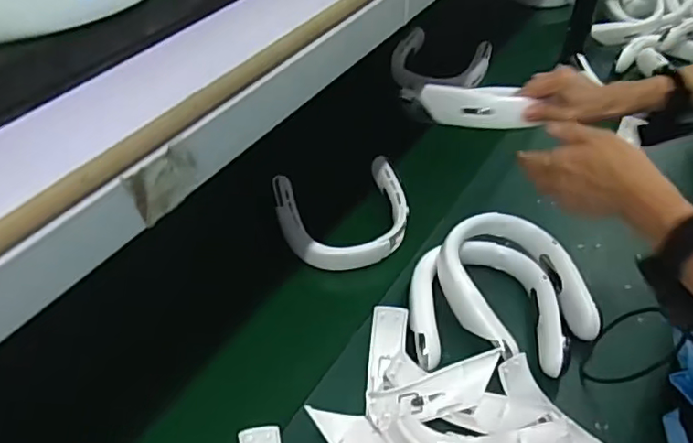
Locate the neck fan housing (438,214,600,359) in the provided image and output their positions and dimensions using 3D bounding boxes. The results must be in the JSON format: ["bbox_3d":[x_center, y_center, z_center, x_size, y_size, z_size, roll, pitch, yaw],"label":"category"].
[{"bbox_3d":[0.216,0.078,0.751,0.166,0.060,0.194,-15,45,-15],"label":"neck fan housing"}]

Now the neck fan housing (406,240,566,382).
[{"bbox_3d":[0.177,0.102,0.758,0.188,0.036,0.199,1,43,2],"label":"neck fan housing"}]

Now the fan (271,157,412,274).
[{"bbox_3d":[-0.002,-0.012,0.902,0.199,0.049,0.182,-12,44,-12],"label":"fan"}]

